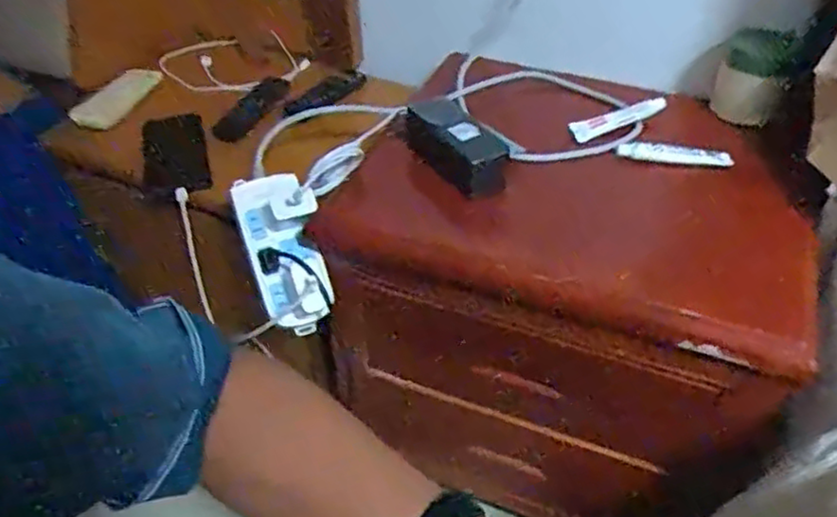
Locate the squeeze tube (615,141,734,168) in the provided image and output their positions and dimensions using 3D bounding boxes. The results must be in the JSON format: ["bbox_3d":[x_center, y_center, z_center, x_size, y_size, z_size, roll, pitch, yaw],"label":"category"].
[{"bbox_3d":[0.295,-0.120,0.818,0.127,0.023,0.011,6,43,8],"label":"squeeze tube"}]

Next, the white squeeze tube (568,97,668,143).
[{"bbox_3d":[0.246,-0.172,0.868,0.127,0.024,0.028,-17,45,-17],"label":"white squeeze tube"}]

